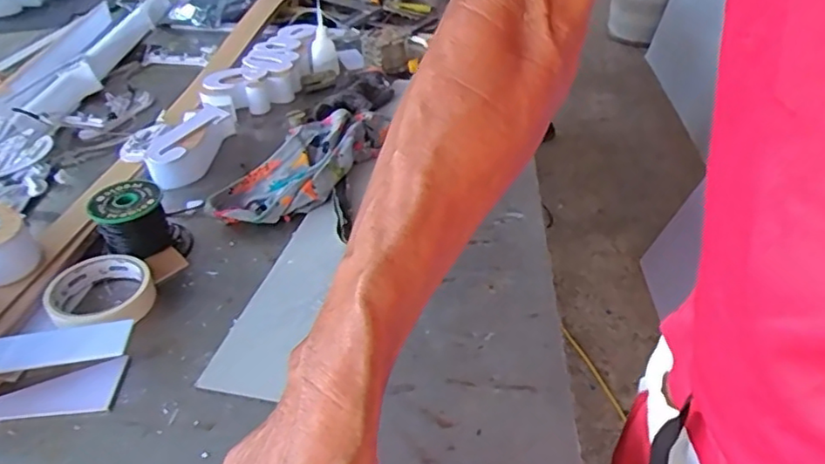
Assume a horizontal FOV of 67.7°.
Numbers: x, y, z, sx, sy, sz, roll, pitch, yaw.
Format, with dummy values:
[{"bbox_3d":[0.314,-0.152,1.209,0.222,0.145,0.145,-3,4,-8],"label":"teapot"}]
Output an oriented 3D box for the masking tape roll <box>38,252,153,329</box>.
[{"bbox_3d":[-0.287,0.057,0.567,0.090,0.028,0.095,-2,38,2],"label":"masking tape roll"}]

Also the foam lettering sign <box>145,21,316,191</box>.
[{"bbox_3d":[-0.240,-0.203,0.883,0.109,0.041,0.461,8,39,14],"label":"foam lettering sign"}]

